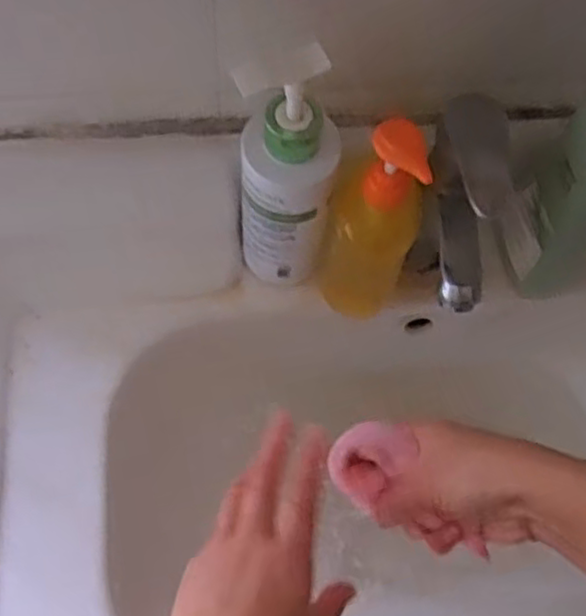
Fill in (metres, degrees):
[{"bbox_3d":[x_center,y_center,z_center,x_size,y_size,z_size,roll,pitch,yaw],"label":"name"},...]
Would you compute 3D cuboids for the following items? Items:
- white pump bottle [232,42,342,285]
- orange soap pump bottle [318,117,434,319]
[{"bbox_3d":[-0.004,-0.086,0.503,0.066,0.174,0.052,2,65,-3],"label":"white pump bottle"},{"bbox_3d":[0.059,-0.062,0.517,0.062,0.192,0.057,1,65,-3],"label":"orange soap pump bottle"}]

